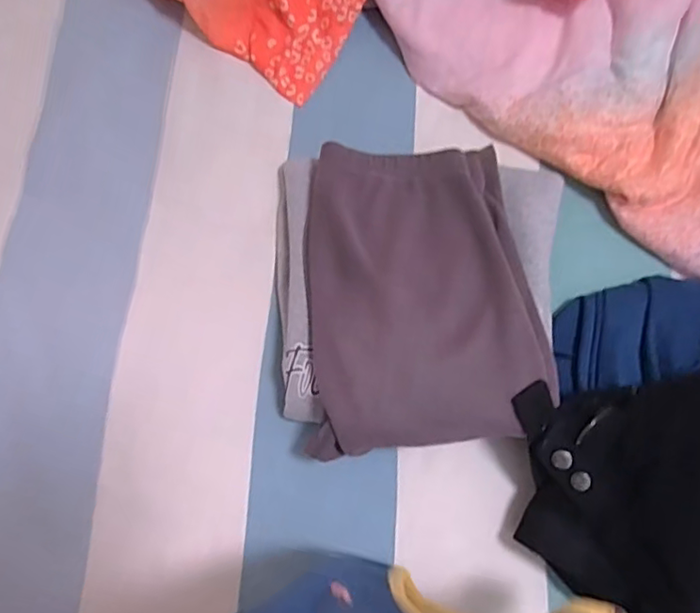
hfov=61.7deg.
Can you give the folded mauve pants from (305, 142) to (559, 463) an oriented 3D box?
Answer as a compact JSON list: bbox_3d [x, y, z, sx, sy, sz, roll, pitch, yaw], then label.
[{"bbox_3d":[0.067,-0.027,0.573,0.219,0.066,0.310,-6,75,-4],"label":"folded mauve pants"}]

